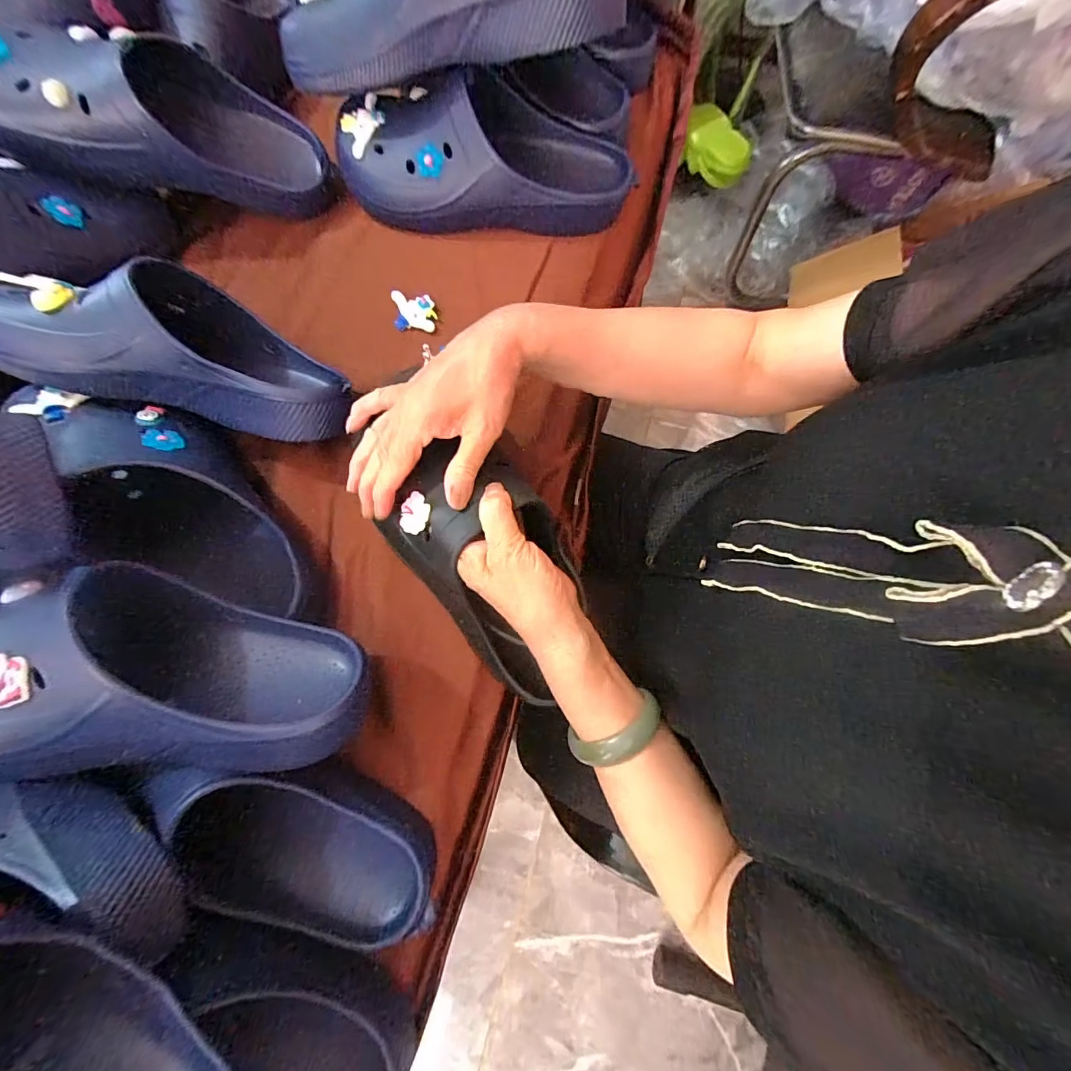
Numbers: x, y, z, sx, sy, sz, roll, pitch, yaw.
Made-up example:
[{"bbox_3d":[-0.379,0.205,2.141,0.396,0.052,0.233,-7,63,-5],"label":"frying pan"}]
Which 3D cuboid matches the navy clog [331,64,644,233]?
[{"bbox_3d":[-0.049,-0.368,0.444,0.282,0.084,0.107,2,76,1],"label":"navy clog"}]

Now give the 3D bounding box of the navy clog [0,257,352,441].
[{"bbox_3d":[-0.284,-0.148,0.376,0.278,0.108,0.110,12,76,3],"label":"navy clog"}]

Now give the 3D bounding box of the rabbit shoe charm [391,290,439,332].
[{"bbox_3d":[-0.118,-0.218,0.446,0.043,0.011,0.040,0,76,0],"label":"rabbit shoe charm"}]

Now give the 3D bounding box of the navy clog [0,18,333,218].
[{"bbox_3d":[-0.340,-0.378,0.417,0.277,0.088,0.099,-2,74,-25],"label":"navy clog"}]

